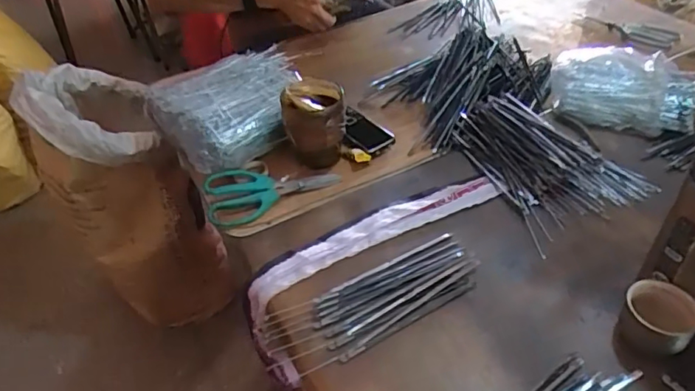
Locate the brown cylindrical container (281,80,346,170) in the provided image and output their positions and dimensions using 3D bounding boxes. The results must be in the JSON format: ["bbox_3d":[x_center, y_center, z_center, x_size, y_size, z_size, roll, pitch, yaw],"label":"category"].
[{"bbox_3d":[-0.046,-0.099,0.754,0.082,0.111,0.084,-3,42,3],"label":"brown cylindrical container"}]

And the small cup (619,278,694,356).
[{"bbox_3d":[0.305,0.123,0.521,0.060,0.045,0.063,-3,42,3],"label":"small cup"}]

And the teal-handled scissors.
[{"bbox_3d":[-0.099,-0.005,0.724,0.179,0.010,0.084,-8,59,-11],"label":"teal-handled scissors"}]

